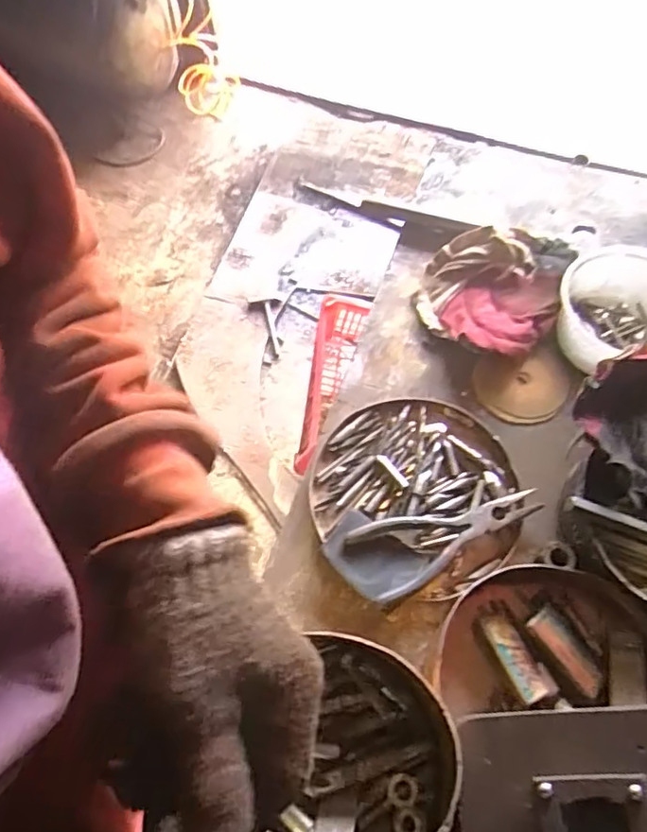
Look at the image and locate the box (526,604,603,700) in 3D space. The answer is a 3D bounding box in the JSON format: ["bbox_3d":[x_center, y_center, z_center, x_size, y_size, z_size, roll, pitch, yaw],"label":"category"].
[{"bbox_3d":[0.211,0.202,0.500,0.031,0.020,0.078,-37,69,-15],"label":"box"}]

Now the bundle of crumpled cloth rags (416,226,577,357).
[{"bbox_3d":[0.194,-0.148,0.678,0.153,0.036,0.174,18,66,10],"label":"bundle of crumpled cloth rags"}]

